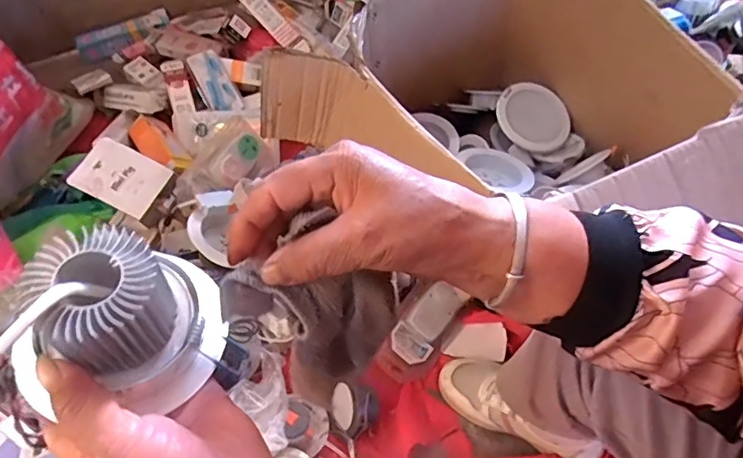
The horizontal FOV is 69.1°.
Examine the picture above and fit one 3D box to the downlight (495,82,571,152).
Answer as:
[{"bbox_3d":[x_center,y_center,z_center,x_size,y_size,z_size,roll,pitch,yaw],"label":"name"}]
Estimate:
[{"bbox_3d":[0.297,-0.205,0.990,0.135,0.020,0.127,36,73,-2],"label":"downlight"}]

